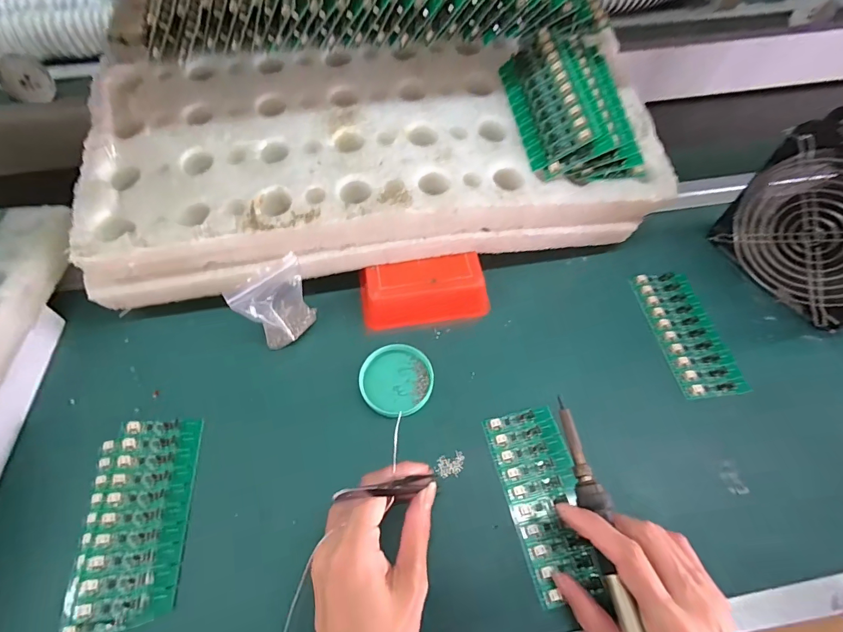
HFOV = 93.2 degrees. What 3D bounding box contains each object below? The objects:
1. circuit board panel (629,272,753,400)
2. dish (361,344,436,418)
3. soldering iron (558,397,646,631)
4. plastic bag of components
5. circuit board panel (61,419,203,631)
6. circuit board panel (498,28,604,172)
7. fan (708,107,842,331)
[{"bbox_3d":[0.264,0.013,0.399,0.058,0.011,0.138,-7,58,-3],"label":"circuit board panel"},{"bbox_3d":[-0.022,0.058,0.368,0.064,0.012,0.064,0,58,1],"label":"dish"},{"bbox_3d":[0.124,0.153,0.263,0.018,0.014,0.200,-7,57,-3],"label":"soldering iron"},{"bbox_3d":[-0.132,-0.010,0.366,0.064,0.083,0.032,-29,62,-16],"label":"plastic bag of components"},{"bbox_3d":[-0.223,0.154,0.309,0.072,0.017,0.144,-7,58,-4],"label":"circuit board panel"},{"bbox_3d":[0.117,-0.211,0.384,0.063,0.007,0.140,-24,66,31],"label":"circuit board panel"},{"bbox_3d":[0.385,-0.086,0.370,0.057,0.153,0.152,-25,61,-14],"label":"fan"}]

